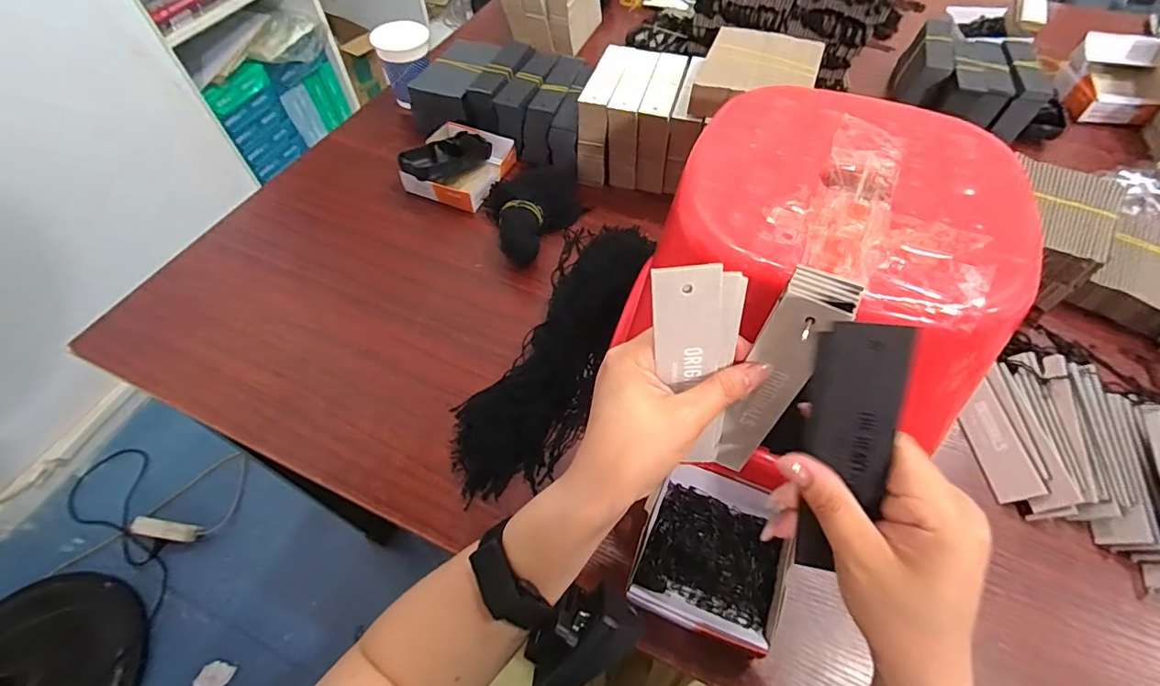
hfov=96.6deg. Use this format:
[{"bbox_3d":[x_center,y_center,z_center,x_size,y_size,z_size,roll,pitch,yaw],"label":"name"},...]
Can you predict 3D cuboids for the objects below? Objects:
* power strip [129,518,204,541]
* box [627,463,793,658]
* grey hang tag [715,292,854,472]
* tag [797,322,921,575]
[{"bbox_3d":[-0.883,0.398,1.102,0.127,0.032,0.040,14,59,-15],"label":"power strip"},{"bbox_3d":[0.099,0.152,0.378,0.104,0.028,0.112,17,58,12],"label":"box"},{"bbox_3d":[0.098,0.027,0.276,0.031,0.122,0.004,21,41,6],"label":"grey hang tag"},{"bbox_3d":[0.113,0.048,0.222,0.033,0.117,0.008,5,20,7],"label":"tag"}]

